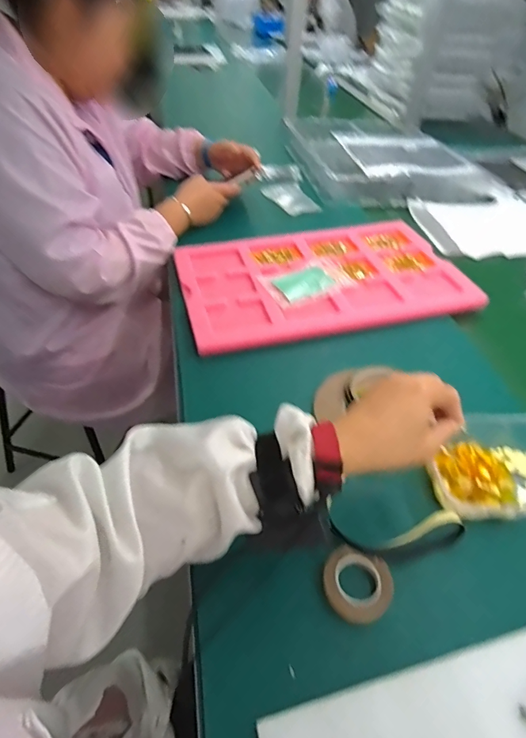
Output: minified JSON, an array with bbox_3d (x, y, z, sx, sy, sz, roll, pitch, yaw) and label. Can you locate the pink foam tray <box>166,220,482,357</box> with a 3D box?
[{"bbox_3d":[0.098,-0.173,0.754,0.482,0.020,0.314,-11,47,-14],"label":"pink foam tray"}]

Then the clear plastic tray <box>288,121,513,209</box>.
[{"bbox_3d":[0.322,-0.591,1.155,0.460,0.064,0.503,-9,46,-13],"label":"clear plastic tray"}]

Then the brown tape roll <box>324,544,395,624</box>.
[{"bbox_3d":[0.089,0.201,0.392,0.062,0.009,0.059,2,45,-2],"label":"brown tape roll"}]

